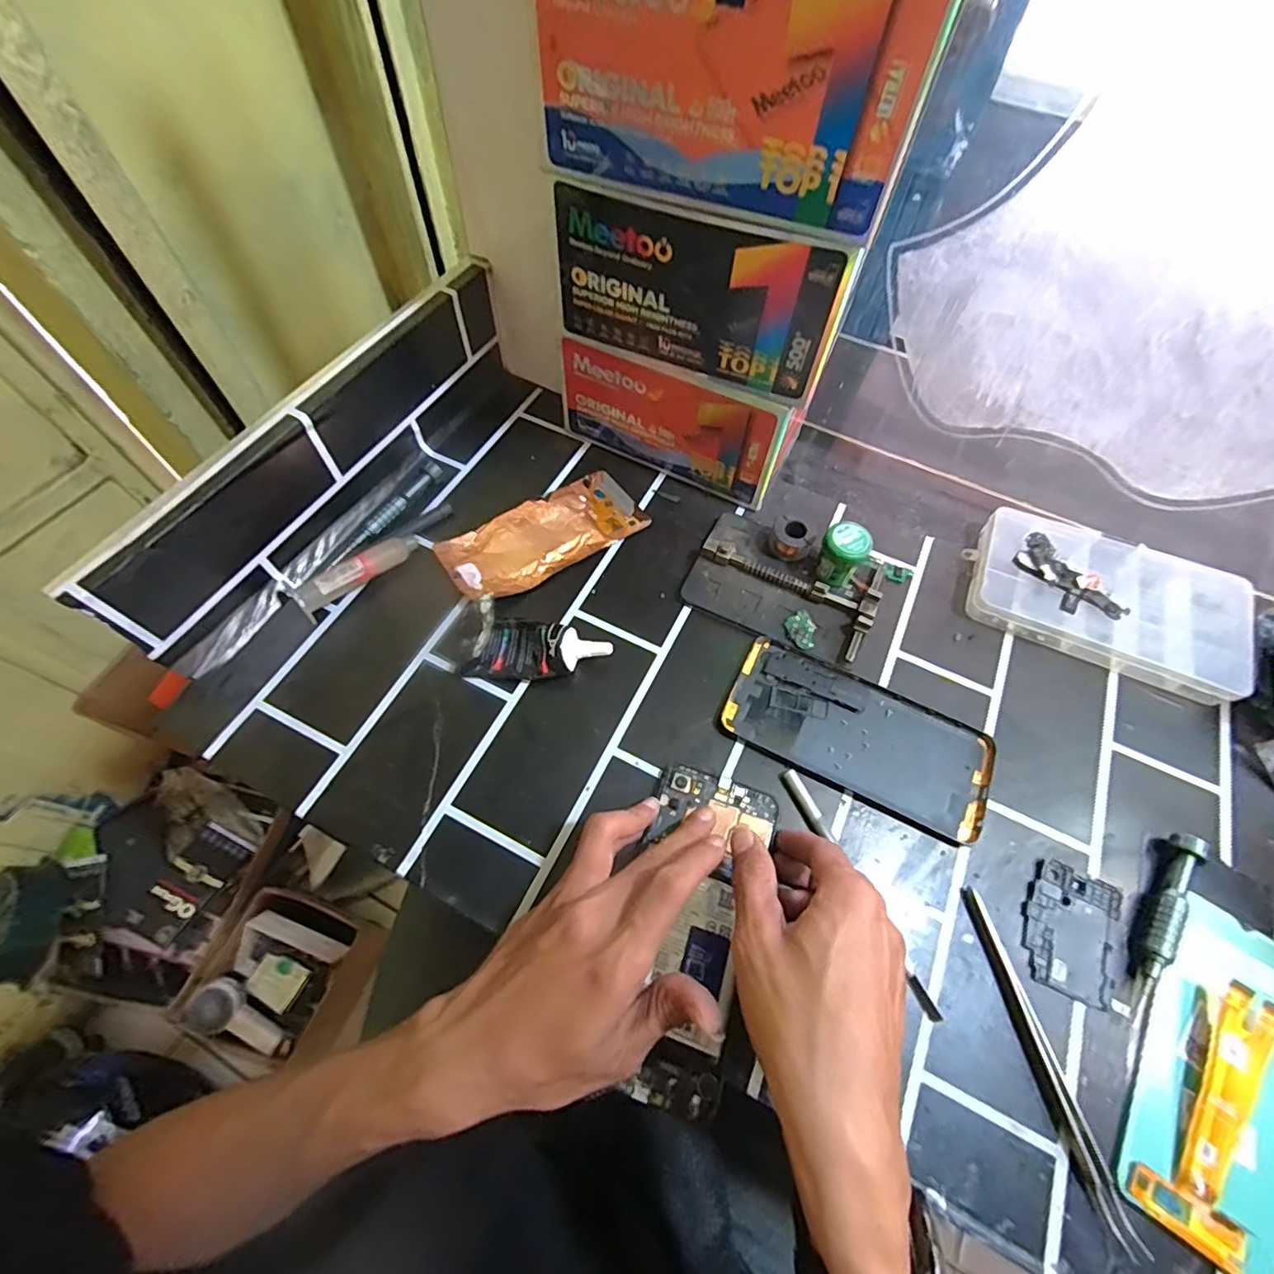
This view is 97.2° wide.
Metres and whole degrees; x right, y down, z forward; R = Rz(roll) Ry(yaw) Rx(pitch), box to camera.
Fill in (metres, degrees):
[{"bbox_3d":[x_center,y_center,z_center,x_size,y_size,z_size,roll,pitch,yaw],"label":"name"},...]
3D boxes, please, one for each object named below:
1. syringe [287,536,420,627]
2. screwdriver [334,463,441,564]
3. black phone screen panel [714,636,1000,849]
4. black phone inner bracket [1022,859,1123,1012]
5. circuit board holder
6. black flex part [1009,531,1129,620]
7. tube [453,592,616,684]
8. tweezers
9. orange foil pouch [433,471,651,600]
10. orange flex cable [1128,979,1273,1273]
[{"bbox_3d":[-0.192,-0.046,0.384,0.085,0.019,0.018,-37,68,-19],"label":"syringe"},{"bbox_3d":[-0.185,-0.092,0.416,0.012,0.009,0.107,29,65,14],"label":"screwdriver"},{"bbox_3d":[0.140,0.061,0.357,0.160,0.006,0.074,24,64,11],"label":"black phone screen panel"},{"bbox_3d":[0.239,0.161,0.309,0.046,0.004,0.066,25,64,12],"label":"black phone inner bracket"},{"bbox_3d":[0.105,-0.039,0.401,0.125,0.019,0.085,22,64,11],"label":"circuit board holder"},{"bbox_3d":[0.297,-0.038,0.387,0.031,0.009,0.077,-35,71,-10],"label":"black flex part"},{"bbox_3d":[-0.063,0.009,0.362,0.087,0.032,0.047,11,62,5],"label":"tube"},{"bbox_3d":[0.202,0.208,0.283,0.011,0.006,0.149,-11,63,-7],"label":"tweezers"},{"bbox_3d":[-0.069,-0.077,0.422,0.149,0.013,0.068,-32,67,-17],"label":"orange foil pouch"},{"bbox_3d":[0.280,0.227,0.269,0.046,0.007,0.116,34,73,15],"label":"orange flex cable"}]

